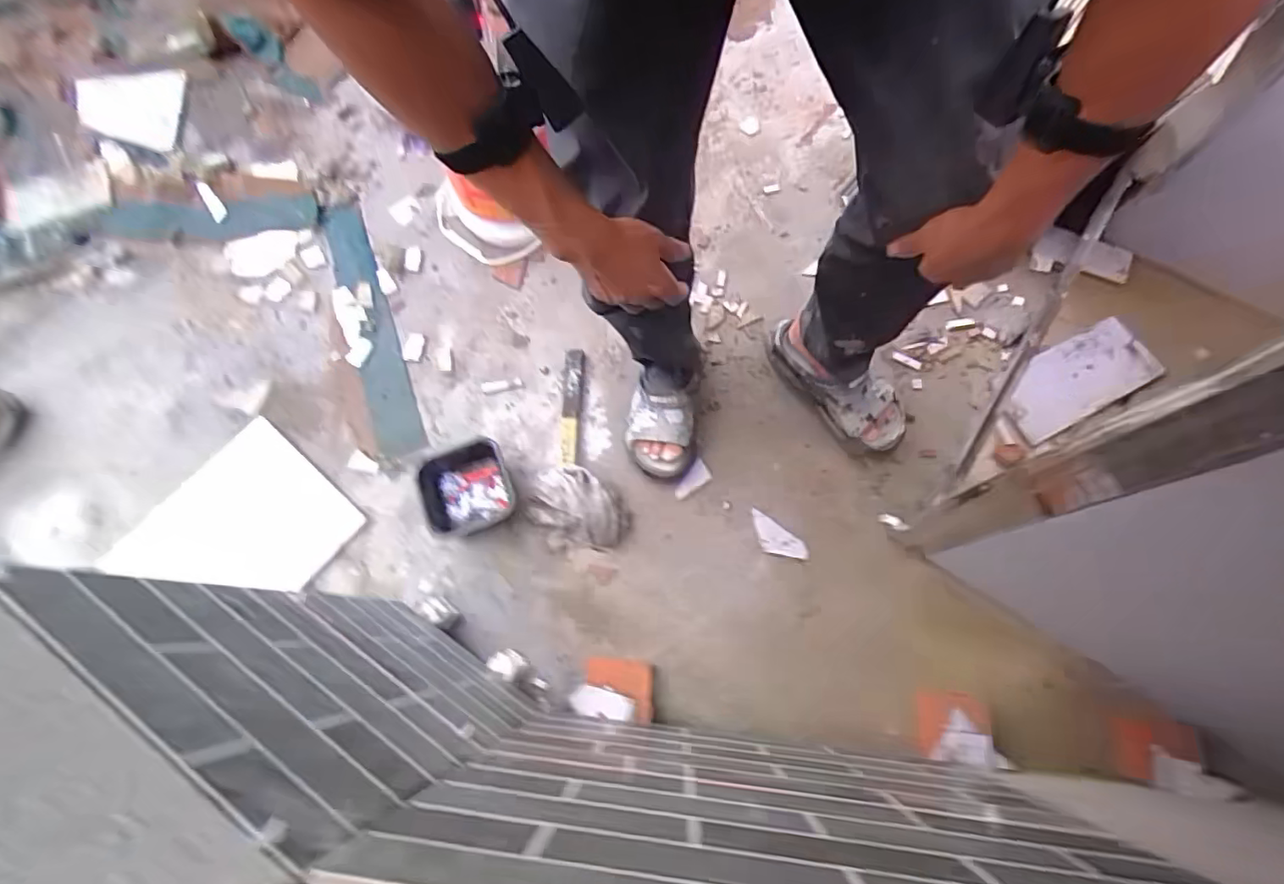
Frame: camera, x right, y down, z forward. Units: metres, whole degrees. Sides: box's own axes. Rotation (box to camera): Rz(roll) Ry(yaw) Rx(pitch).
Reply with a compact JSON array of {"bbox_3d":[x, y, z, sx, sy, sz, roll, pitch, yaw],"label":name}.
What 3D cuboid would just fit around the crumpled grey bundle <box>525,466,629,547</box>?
[{"bbox_3d":[-0.119,0.117,1.085,0.187,0.088,0.150,-1,72,3],"label":"crumpled grey bundle"}]

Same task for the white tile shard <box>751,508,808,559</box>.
[{"bbox_3d":[0.243,0.180,1.071,0.121,0.011,0.051,35,78,14],"label":"white tile shard"}]

